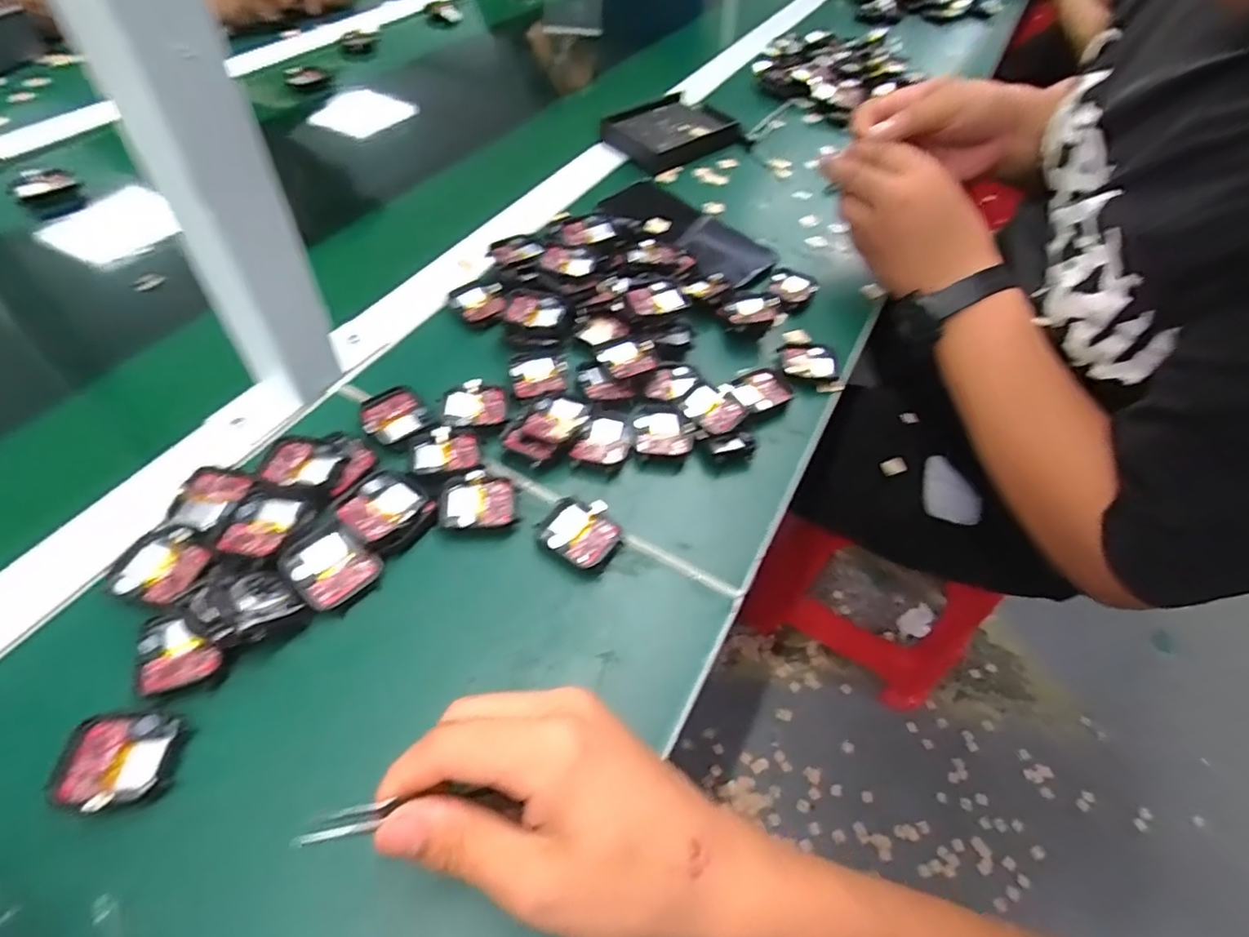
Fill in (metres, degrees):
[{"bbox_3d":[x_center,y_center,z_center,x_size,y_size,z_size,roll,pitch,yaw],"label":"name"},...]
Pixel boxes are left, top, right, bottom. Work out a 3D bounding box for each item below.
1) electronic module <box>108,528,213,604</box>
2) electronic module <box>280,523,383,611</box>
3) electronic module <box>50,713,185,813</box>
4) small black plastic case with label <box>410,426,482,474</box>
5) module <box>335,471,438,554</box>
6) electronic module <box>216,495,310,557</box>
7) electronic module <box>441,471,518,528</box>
[{"bbox_3d":[-0.241,0.050,0.321,0.046,0.007,0.041,17,53,7],"label":"electronic module"},{"bbox_3d":[-0.158,0.052,0.329,0.043,0.010,0.037,36,57,20],"label":"electronic module"},{"bbox_3d":[-0.220,0.126,0.264,0.041,0.006,0.037,-1,53,-7],"label":"electronic module"},{"bbox_3d":[-0.110,-0.011,0.379,0.041,0.004,0.035,-7,54,-11],"label":"small black plastic case with label"},{"bbox_3d":[-0.134,0.024,0.344,0.046,0.011,0.039,28,55,15],"label":"module"},{"bbox_3d":[-0.195,0.032,0.332,0.037,0.009,0.039,6,52,-1],"label":"electronic module"},{"bbox_3d":[-0.085,0.018,0.361,0.043,0.009,0.036,0,53,-6],"label":"electronic module"}]

